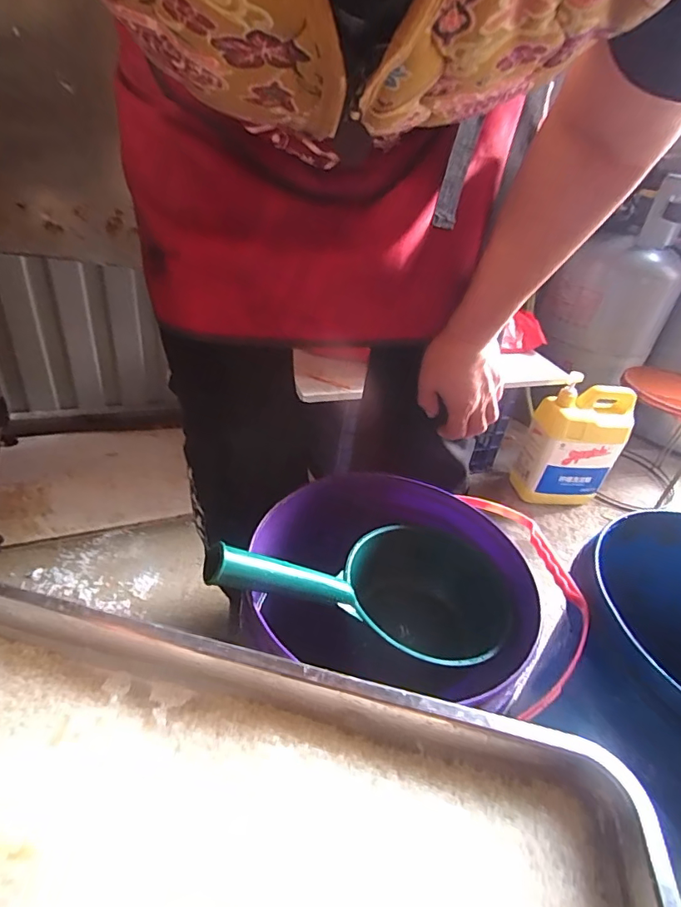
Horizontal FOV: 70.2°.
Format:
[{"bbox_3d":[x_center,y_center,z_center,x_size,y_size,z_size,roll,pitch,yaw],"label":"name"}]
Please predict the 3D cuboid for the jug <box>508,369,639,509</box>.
[{"bbox_3d":[0.546,-0.021,1.150,0.193,0.318,0.123,1,37,-10],"label":"jug"}]

